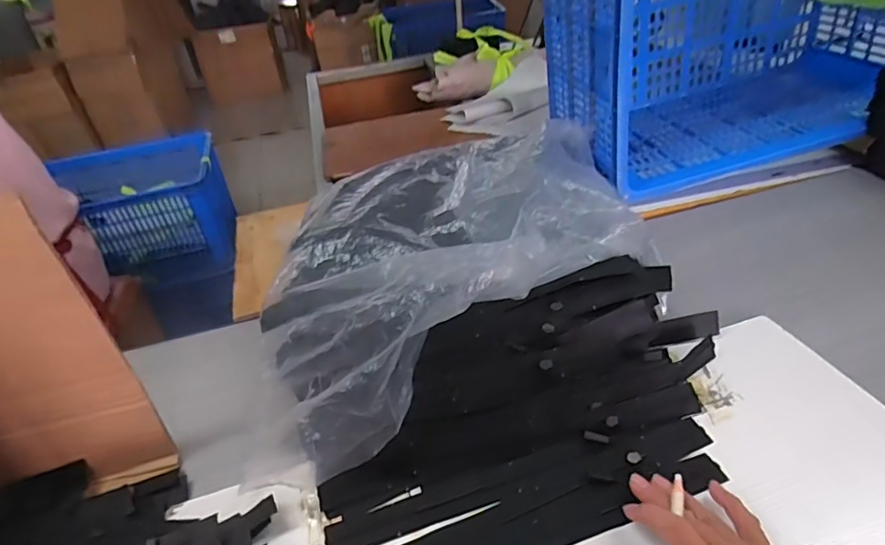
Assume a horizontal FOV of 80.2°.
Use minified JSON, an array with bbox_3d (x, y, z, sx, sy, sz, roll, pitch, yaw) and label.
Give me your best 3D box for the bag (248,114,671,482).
[{"bbox_3d":[0.016,-0.063,0.623,0.519,0.132,0.332,-25,46,-24],"label":"bag"}]

